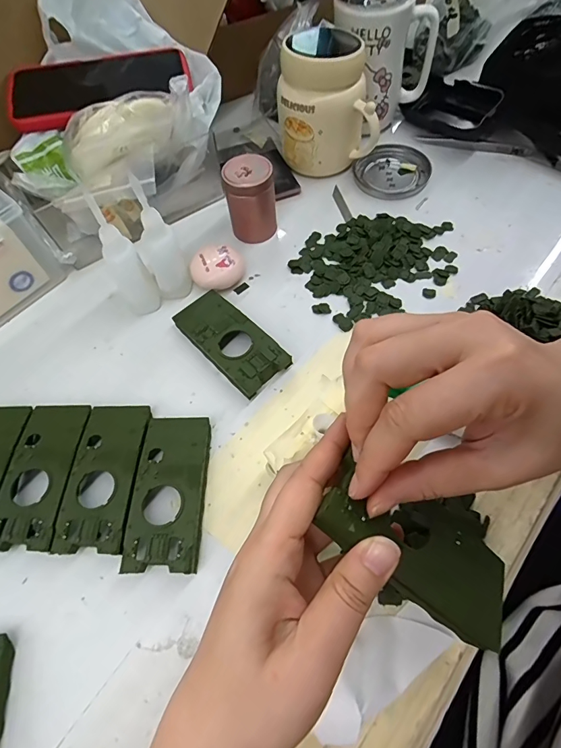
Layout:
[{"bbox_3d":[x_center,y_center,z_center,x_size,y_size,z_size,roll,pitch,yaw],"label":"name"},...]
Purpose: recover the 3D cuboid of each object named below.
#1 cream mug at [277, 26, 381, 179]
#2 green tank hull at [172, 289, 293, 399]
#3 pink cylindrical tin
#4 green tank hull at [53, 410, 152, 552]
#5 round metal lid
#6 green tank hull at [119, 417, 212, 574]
[{"bbox_3d":[0.047,-0.274,0.405,0.095,0.109,0.094,0,62,4],"label":"cream mug"},{"bbox_3d":[-0.042,-0.028,0.332,0.047,0.021,0.102,-41,67,-16],"label":"green tank hull"},{"bbox_3d":[-0.028,-0.162,0.374,0.044,0.064,0.037,-8,62,-1],"label":"pink cylindrical tin"},{"bbox_3d":[-0.122,0.071,0.287,0.046,0.020,0.103,-1,62,3],"label":"green tank hull"},{"bbox_3d":[0.119,-0.216,0.429,0.074,0.012,0.078,-2,62,3],"label":"round metal lid"},{"bbox_3d":[-0.074,0.079,0.279,0.047,0.020,0.103,0,62,4],"label":"green tank hull"}]

